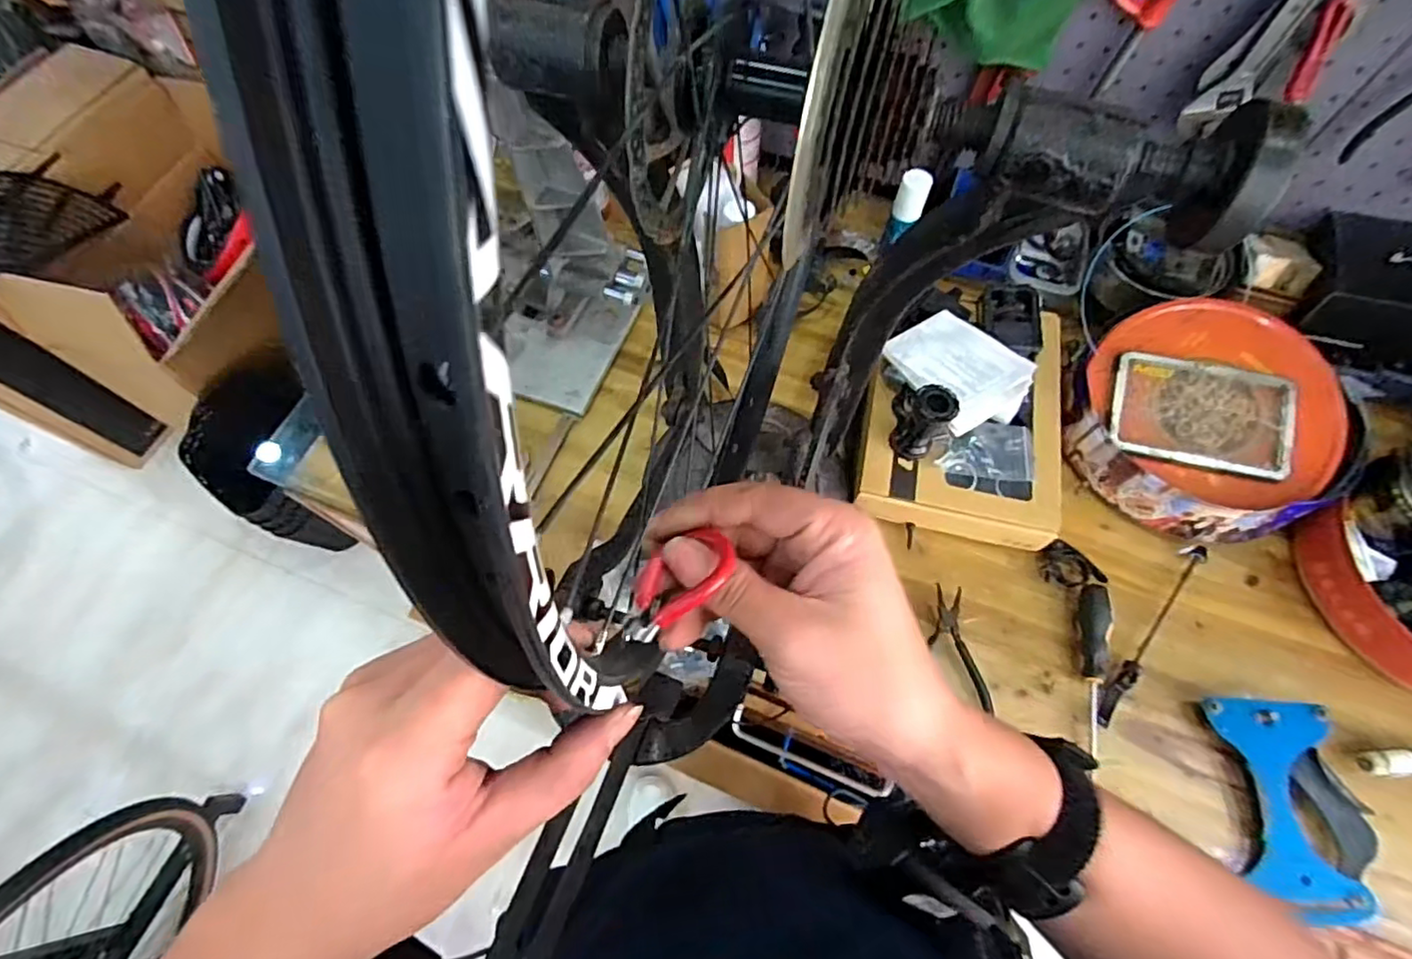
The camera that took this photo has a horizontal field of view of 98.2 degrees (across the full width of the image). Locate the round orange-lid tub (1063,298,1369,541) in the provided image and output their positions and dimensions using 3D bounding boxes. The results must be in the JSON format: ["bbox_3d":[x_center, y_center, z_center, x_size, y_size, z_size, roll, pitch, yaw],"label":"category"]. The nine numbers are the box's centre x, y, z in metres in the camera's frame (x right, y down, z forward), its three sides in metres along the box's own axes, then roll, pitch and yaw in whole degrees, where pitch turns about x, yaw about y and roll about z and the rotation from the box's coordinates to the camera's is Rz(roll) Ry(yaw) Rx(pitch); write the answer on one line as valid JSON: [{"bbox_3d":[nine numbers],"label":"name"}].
[{"bbox_3d":[0.579,-0.065,0.706,0.289,0.104,0.242,39,71,17],"label":"round orange-lid tub"}]

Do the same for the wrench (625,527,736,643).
[{"bbox_3d":[-0.012,0.040,0.235,0.049,0.014,0.026,-31,68,-13],"label":"wrench"}]

